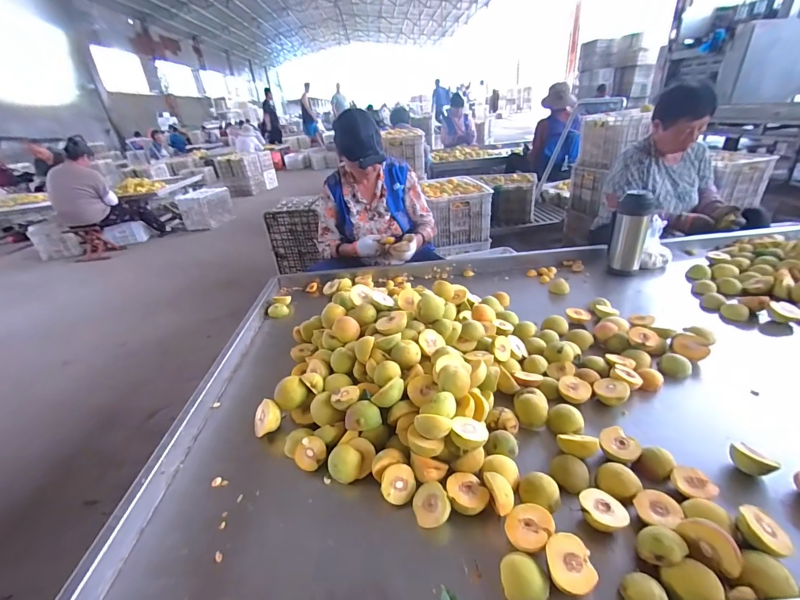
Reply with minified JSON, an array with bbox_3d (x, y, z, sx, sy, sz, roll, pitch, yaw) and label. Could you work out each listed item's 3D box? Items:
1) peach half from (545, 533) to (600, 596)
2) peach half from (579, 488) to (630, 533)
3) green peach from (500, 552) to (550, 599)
[{"bbox_3d":[0.221,0.351,0.480,0.058,0.044,0.067,-3,28,1],"label":"peach half"},{"bbox_3d":[0.298,0.315,0.541,0.061,0.038,0.063,-27,36,-36],"label":"peach half"},{"bbox_3d":[0.159,0.367,0.474,0.060,0.042,0.052,16,34,33],"label":"green peach"}]

